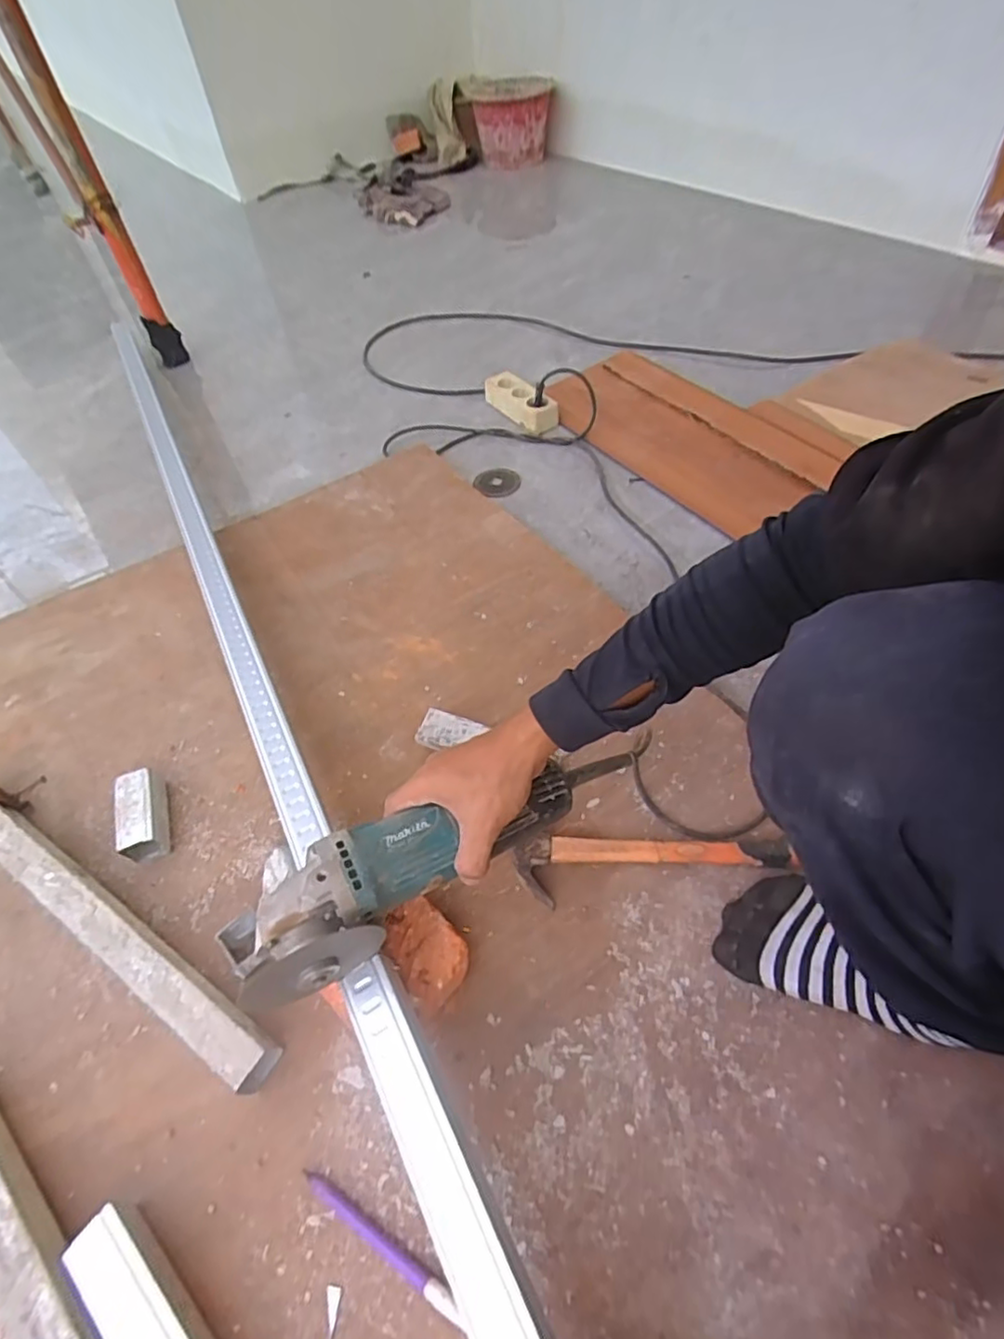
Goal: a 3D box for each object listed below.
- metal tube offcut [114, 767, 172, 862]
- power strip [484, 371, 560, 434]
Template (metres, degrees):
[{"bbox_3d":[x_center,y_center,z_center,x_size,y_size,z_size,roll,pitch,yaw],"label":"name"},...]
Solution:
[{"bbox_3d":[-0.368,0.145,0.641,0.034,0.039,0.095,-18,51,-10],"label":"metal tube offcut"},{"bbox_3d":[0.034,-0.482,1.121,0.070,0.054,0.174,-27,53,-16],"label":"power strip"}]

